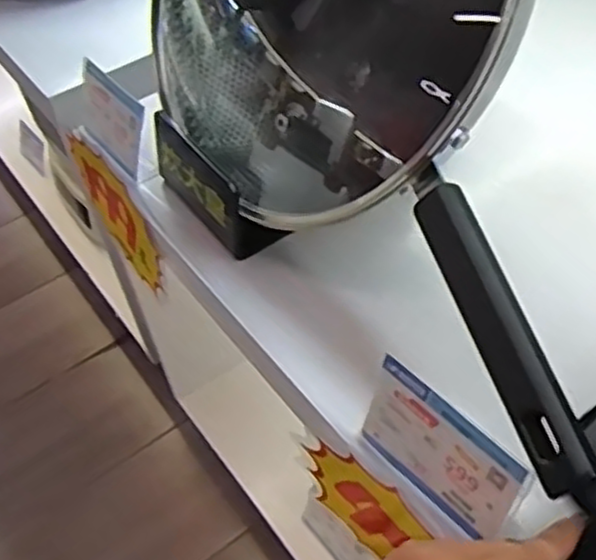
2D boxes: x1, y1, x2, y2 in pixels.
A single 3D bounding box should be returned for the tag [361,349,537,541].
[{"bbox_3d":[0.076,0.093,0.393,0.007,0.062,0.096,-21,48,-38],"label":"tag"}]

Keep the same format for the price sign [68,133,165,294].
[{"bbox_3d":[-0.163,-0.063,0.657,0.010,0.112,0.176,-26,65,-24],"label":"price sign"}]

